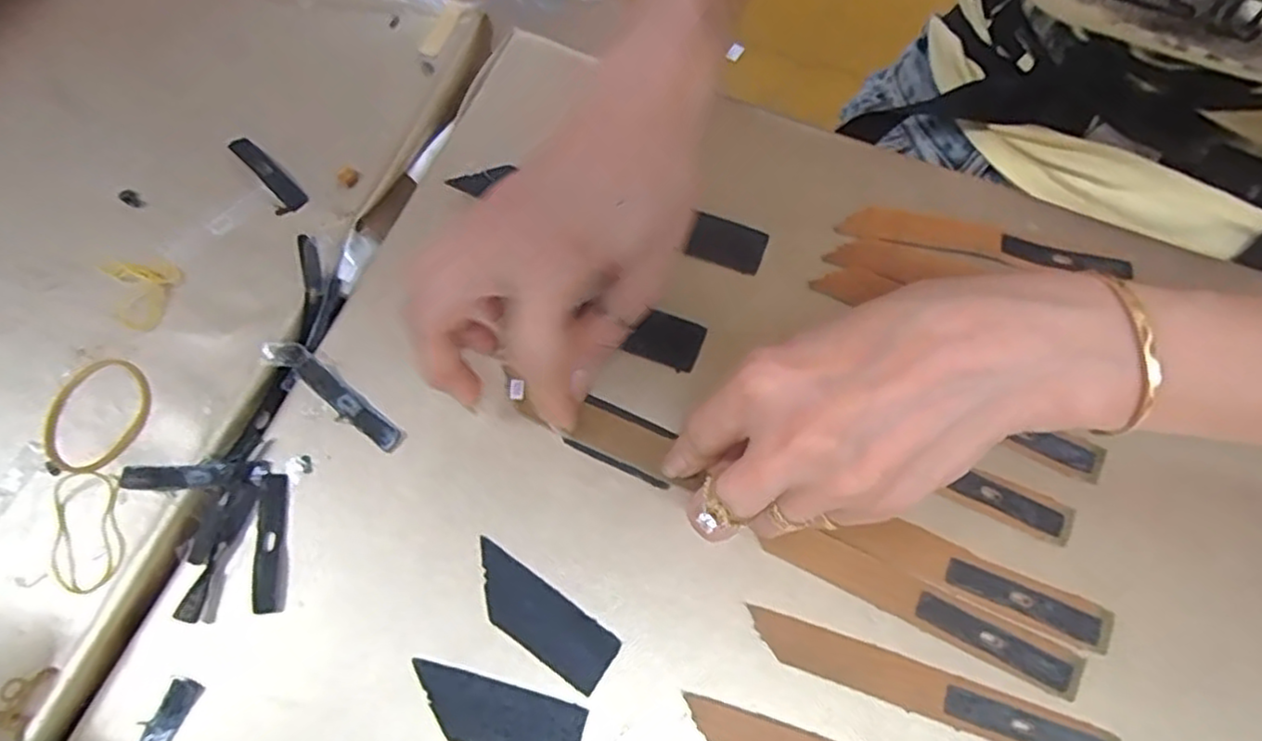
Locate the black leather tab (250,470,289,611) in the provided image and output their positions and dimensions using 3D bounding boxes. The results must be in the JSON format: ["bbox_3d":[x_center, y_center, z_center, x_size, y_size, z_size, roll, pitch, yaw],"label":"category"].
[{"bbox_3d":[-0.142,0.067,0.271,0.011,0.004,0.053,-7,69,-1],"label":"black leather tab"}]

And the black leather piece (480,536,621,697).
[{"bbox_3d":[-0.036,0.092,0.258,0.064,0.004,0.023,33,74,13],"label":"black leather piece"}]

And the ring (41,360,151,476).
[{"bbox_3d":[-0.223,0.018,0.288,0.038,0.004,0.049,4,69,4],"label":"ring"}]

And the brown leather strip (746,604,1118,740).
[{"bbox_3d":[0.104,0.113,0.244,0.125,0.004,0.017,17,71,8],"label":"brown leather strip"}]

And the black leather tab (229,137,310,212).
[{"bbox_3d":[-0.173,-0.095,0.328,0.053,0.004,0.010,42,76,16],"label":"black leather tab"}]

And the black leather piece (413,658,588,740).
[{"bbox_3d":[-0.049,0.124,0.246,0.063,0.004,0.023,14,70,7],"label":"black leather piece"}]

